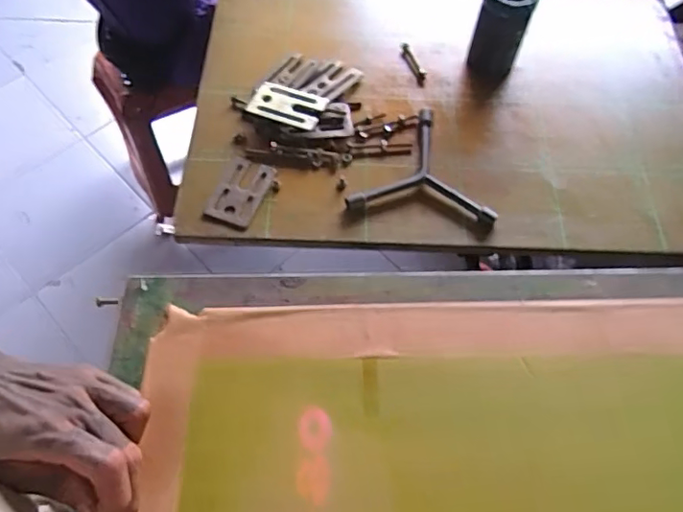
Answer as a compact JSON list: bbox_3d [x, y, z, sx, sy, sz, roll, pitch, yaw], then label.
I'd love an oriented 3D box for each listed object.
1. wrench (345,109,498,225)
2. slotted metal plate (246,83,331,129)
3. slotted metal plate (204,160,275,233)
[{"bbox_3d":[0.092,-0.101,0.601,0.152,0.021,0.133,9,62,4],"label":"wrench"},{"bbox_3d":[-0.062,-0.174,0.637,0.084,0.005,0.048,18,71,5],"label":"slotted metal plate"},{"bbox_3d":[-0.109,-0.067,0.596,0.051,0.010,0.084,19,63,10],"label":"slotted metal plate"}]

